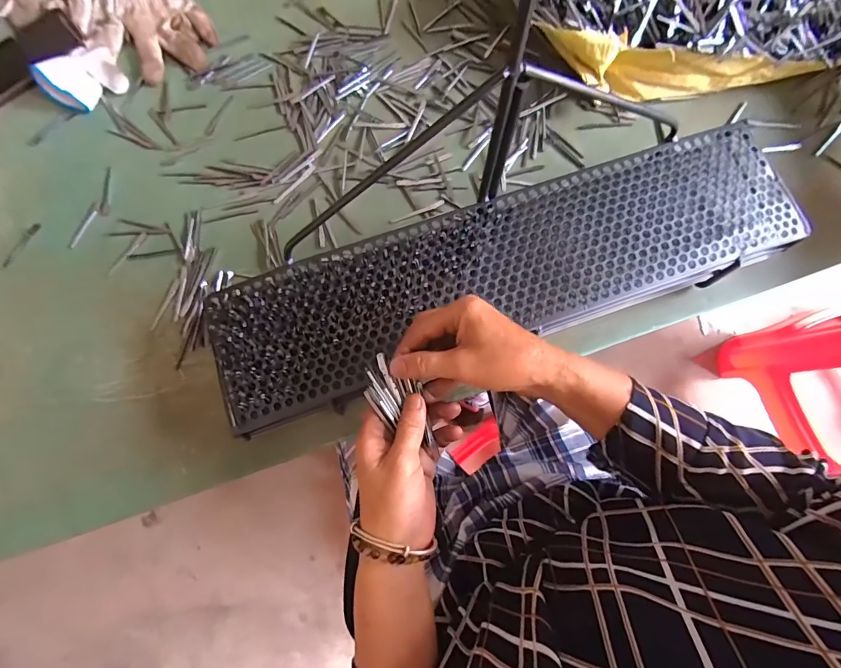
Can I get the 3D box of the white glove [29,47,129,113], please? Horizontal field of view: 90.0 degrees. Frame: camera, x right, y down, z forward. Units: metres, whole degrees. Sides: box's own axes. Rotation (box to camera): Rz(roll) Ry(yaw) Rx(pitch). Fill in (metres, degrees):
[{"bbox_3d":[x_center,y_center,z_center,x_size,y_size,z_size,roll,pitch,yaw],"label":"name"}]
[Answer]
[{"bbox_3d":[-0.425,-0.323,0.528,0.093,0.040,0.062,-41,80,-9],"label":"white glove"}]

